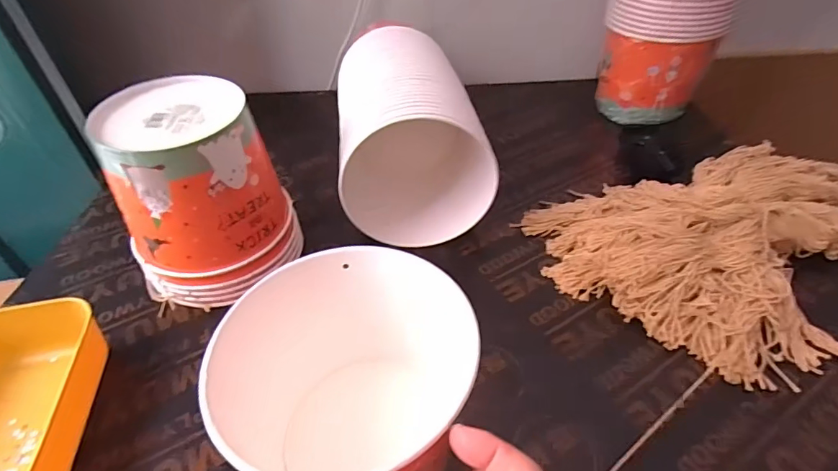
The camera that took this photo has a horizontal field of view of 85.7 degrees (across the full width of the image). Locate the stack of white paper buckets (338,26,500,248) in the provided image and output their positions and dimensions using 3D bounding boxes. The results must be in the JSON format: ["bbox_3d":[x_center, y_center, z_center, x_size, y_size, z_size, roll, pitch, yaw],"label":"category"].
[{"bbox_3d":[-0.015,-0.128,0.569,0.158,0.153,0.280,-7,43,-4],"label":"stack of white paper buckets"}]

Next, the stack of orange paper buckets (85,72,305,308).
[{"bbox_3d":[-0.215,-0.037,0.455,0.133,0.186,0.137,7,44,11],"label":"stack of orange paper buckets"}]

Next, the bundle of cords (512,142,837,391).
[{"bbox_3d":[0.315,-0.014,0.491,0.314,0.063,0.315,33,54,33],"label":"bundle of cords"}]

